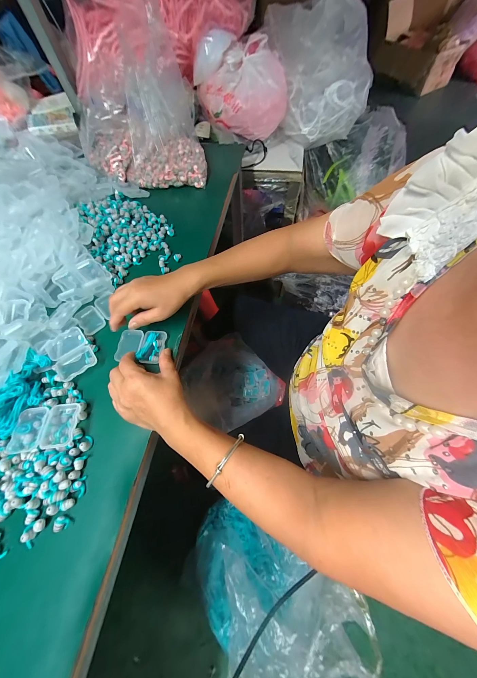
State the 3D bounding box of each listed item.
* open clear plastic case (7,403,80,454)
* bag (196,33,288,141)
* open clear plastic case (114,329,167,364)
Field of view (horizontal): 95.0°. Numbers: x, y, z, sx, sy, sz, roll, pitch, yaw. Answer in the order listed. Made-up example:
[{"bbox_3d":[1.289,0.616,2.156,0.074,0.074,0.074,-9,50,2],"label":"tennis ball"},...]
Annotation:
[{"bbox_3d":[-0.258,0.119,0.294,0.074,0.022,0.054,-7,64,-1],"label":"open clear plastic case"},{"bbox_3d":[0.019,-0.684,0.604,0.216,0.151,0.171,-35,68,-14],"label":"bag"},{"bbox_3d":[-0.160,0.010,0.356,0.074,0.027,0.057,6,65,5],"label":"open clear plastic case"}]

